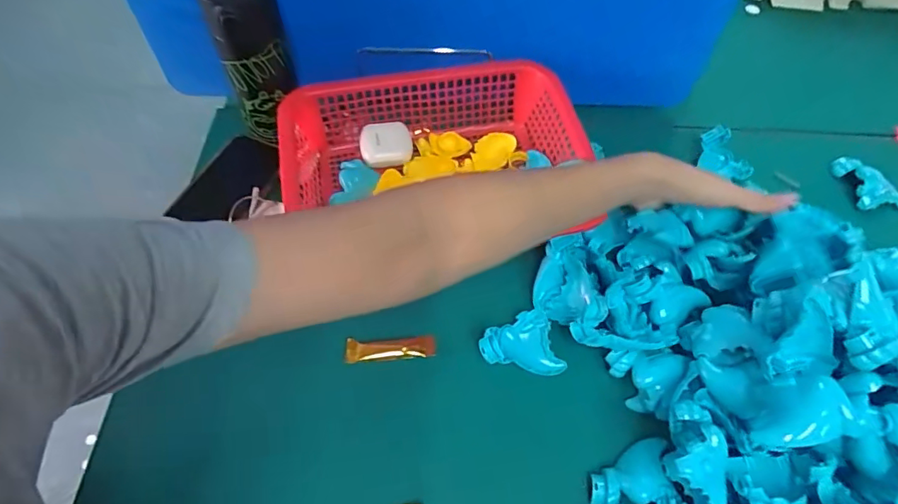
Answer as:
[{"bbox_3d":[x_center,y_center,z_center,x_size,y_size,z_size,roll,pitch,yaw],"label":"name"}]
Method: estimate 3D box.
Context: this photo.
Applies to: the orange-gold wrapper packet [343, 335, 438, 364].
[{"bbox_3d":[-0.051,0.084,0.433,0.075,0.009,0.021,-4,86,-8],"label":"orange-gold wrapper packet"}]

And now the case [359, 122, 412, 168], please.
[{"bbox_3d":[-0.066,-0.113,0.525,0.052,0.022,0.044,-6,59,-7],"label":"case"}]

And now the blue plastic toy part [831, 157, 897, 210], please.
[{"bbox_3d":[0.457,-0.077,0.544,0.055,0.020,0.065,-8,59,-8],"label":"blue plastic toy part"}]

